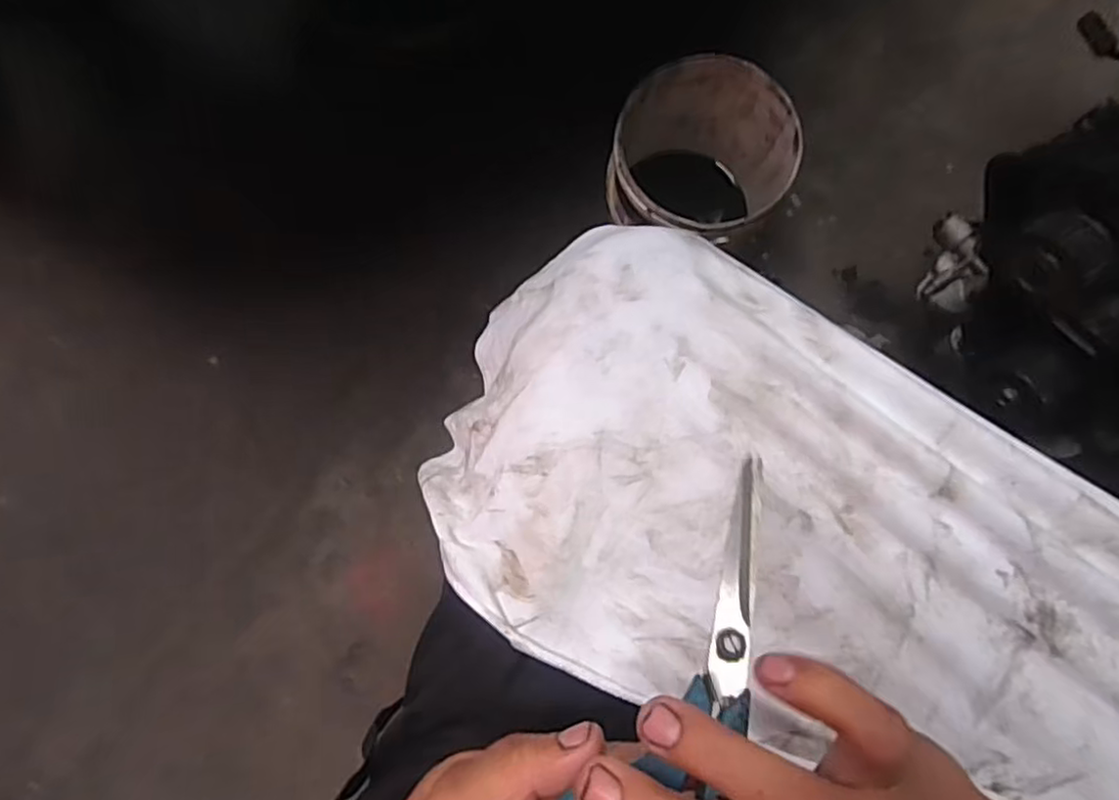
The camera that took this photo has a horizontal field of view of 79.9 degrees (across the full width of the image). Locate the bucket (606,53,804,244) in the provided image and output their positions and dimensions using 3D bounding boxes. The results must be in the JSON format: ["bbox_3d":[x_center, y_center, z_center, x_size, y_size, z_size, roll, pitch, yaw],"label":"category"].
[{"bbox_3d":[0.145,-0.226,0.736,0.163,0.238,0.176,0,83,1],"label":"bucket"}]

